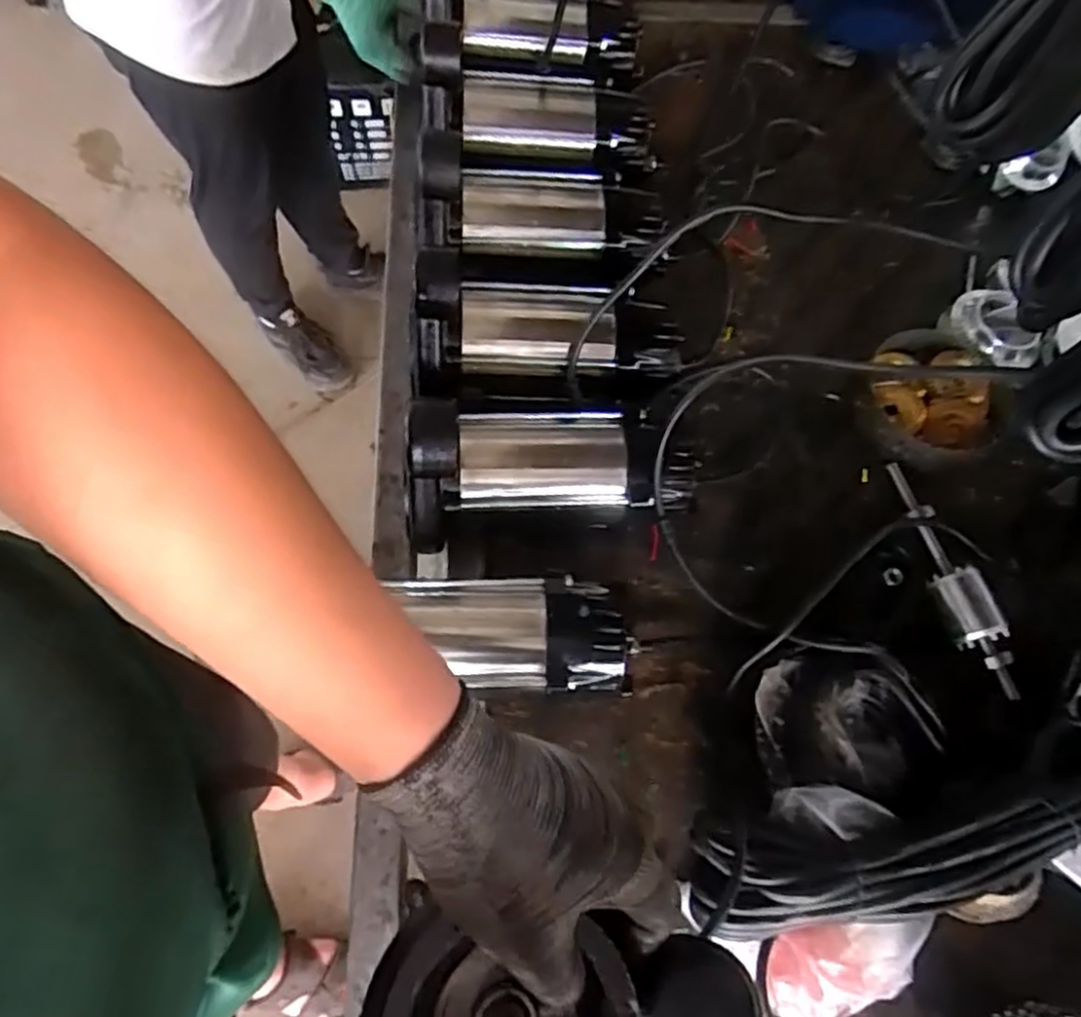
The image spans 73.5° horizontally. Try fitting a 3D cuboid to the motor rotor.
[{"bbox_3d":[0.347,0.058,0.625,0.036,0.040,0.209,-15,70,-9],"label":"motor rotor"}]

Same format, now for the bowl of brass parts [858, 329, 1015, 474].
[{"bbox_3d":[0.375,-0.102,0.702,0.131,0.040,0.142,1,68,-2],"label":"bowl of brass parts"}]

